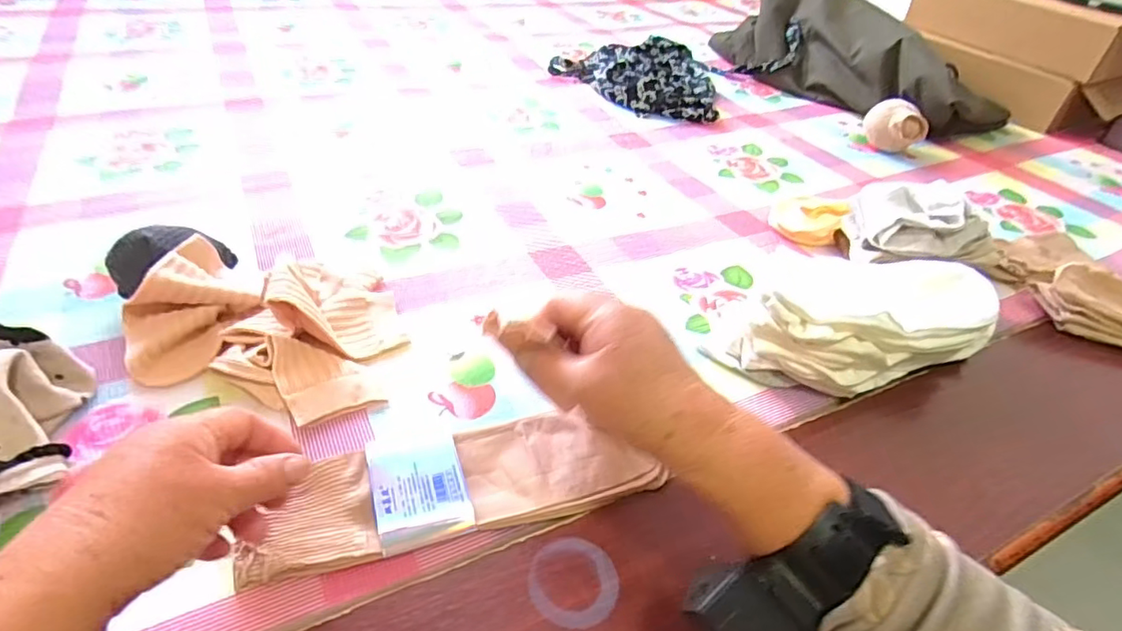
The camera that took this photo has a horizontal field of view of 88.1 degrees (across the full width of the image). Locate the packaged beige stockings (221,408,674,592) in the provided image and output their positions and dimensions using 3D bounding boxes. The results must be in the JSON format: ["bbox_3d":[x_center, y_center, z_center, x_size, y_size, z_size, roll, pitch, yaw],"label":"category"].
[{"bbox_3d":[-0.064,0.102,0.365,0.239,0.018,0.076,-8,43,-18],"label":"packaged beige stockings"}]

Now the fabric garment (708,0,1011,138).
[{"bbox_3d":[0.508,-0.463,1.018,0.211,0.153,0.507,-17,46,-26],"label":"fabric garment"}]

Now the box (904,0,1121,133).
[{"bbox_3d":[0.860,-0.478,1.044,0.264,0.204,0.398,-9,44,-19],"label":"box"}]

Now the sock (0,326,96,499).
[{"bbox_3d":[-0.349,0.063,0.353,0.079,0.040,0.153,-12,45,-22],"label":"sock"}]

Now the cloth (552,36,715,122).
[{"bbox_3d":[0.128,-0.439,1.029,0.277,0.046,0.335,8,41,0],"label":"cloth"}]

